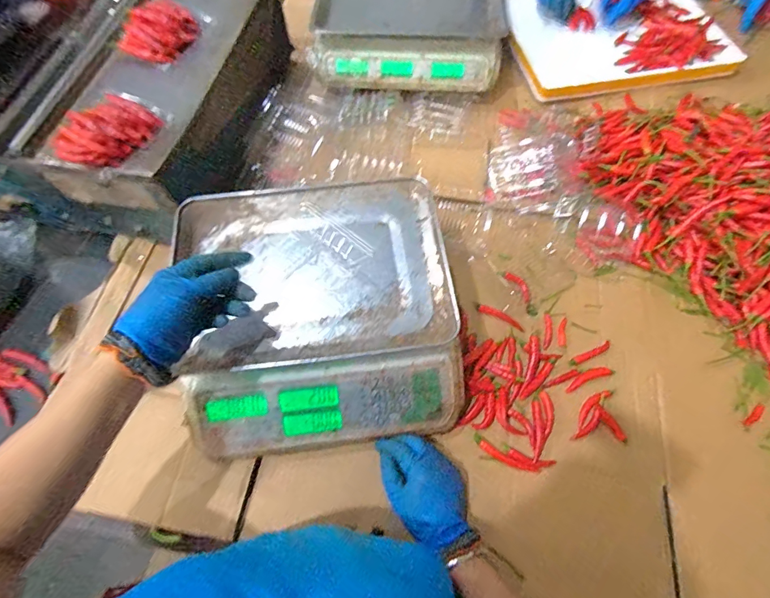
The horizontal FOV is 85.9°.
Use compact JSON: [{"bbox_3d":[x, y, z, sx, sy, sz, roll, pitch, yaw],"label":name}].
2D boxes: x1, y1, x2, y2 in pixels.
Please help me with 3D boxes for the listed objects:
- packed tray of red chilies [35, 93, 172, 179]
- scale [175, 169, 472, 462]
[{"bbox_3d":[-0.342,-0.211,0.511,0.084,0.037,0.116,21,66,9],"label":"packed tray of red chilies"},{"bbox_3d":[-0.083,0.011,0.522,0.318,0.096,0.318,-8,65,-4],"label":"scale"}]

